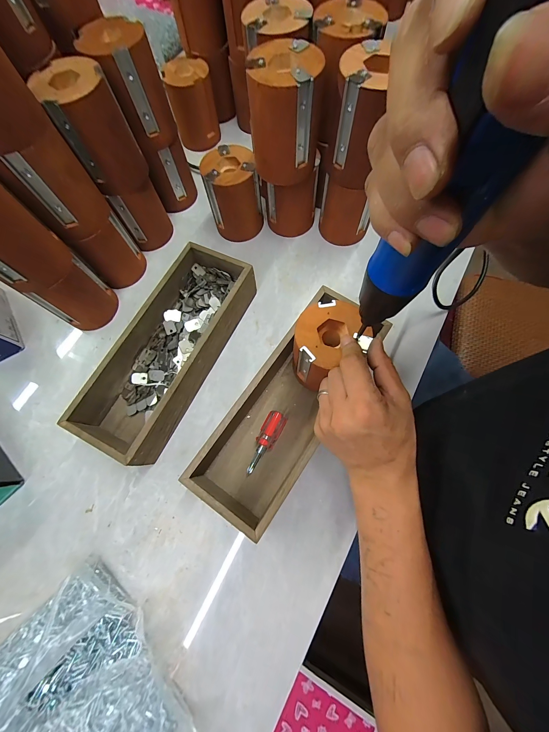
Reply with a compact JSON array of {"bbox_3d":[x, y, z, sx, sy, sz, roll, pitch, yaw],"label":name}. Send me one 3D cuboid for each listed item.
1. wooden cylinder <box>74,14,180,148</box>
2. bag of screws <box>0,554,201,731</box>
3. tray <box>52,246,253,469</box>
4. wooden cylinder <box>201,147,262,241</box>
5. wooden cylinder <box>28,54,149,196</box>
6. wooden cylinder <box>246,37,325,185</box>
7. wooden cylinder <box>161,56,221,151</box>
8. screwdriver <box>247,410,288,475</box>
[{"bbox_3d":[-0.182,-0.354,0.346,0.073,0.100,0.075,-40,76,-10],"label":"wooden cylinder"},{"bbox_3d":[-0.212,0.339,0.244,0.187,0.054,0.220,41,77,15],"label":"bag of screws"},{"bbox_3d":[-0.136,-0.025,0.362,0.122,0.065,0.278,25,74,11],"label":"tray"},{"bbox_3d":[-0.060,-0.255,0.413,0.076,0.103,0.075,-10,71,-1],"label":"wooden cylinder"},{"bbox_3d":[-0.210,-0.278,0.324,0.074,0.104,0.081,-25,74,-6],"label":"wooden cylinder"},{"bbox_3d":[0.013,-0.284,0.312,0.076,0.098,0.078,-2,73,1],"label":"wooden cylinder"},{"bbox_3d":[-0.145,-0.470,0.492,0.078,0.100,0.071,-16,71,-3],"label":"wooden cylinder"},{"bbox_3d":[-0.012,0.092,0.332,0.024,0.024,0.077,28,74,11],"label":"screwdriver"}]

